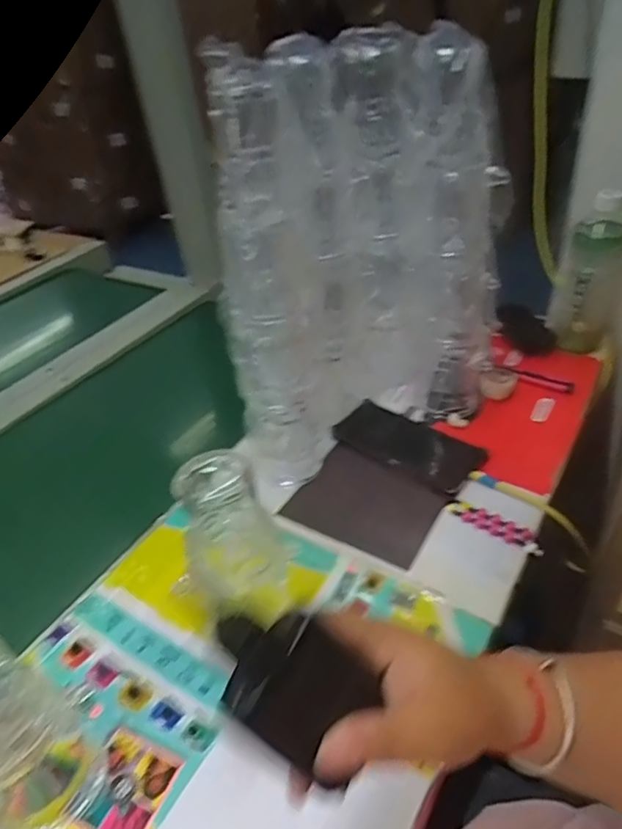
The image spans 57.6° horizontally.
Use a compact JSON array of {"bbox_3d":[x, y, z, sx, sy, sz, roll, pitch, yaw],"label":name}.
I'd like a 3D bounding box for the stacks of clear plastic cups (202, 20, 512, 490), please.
[{"bbox_3d":[0.043,-0.142,0.571,0.281,0.375,0.152,-17,39,-15],"label":"stacks of clear plastic cups"}]

